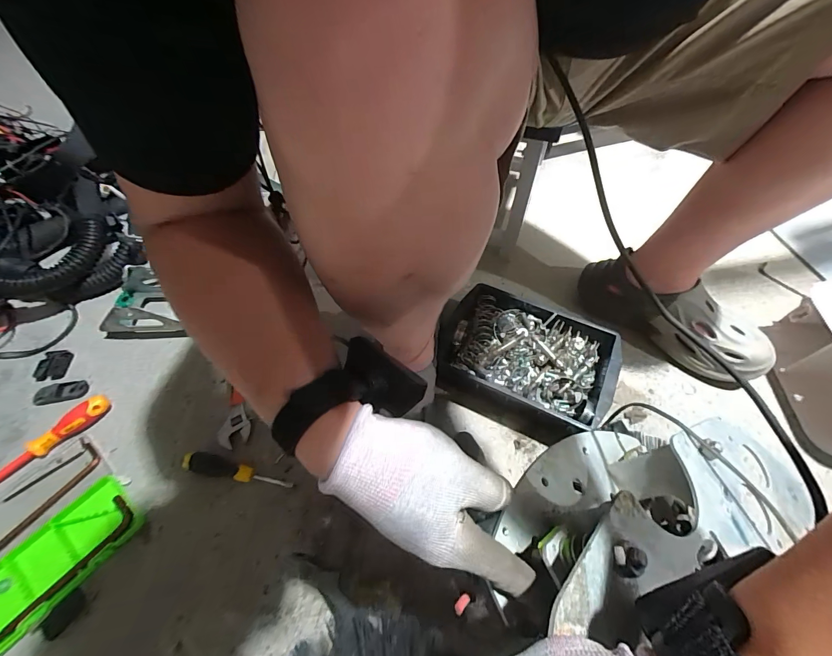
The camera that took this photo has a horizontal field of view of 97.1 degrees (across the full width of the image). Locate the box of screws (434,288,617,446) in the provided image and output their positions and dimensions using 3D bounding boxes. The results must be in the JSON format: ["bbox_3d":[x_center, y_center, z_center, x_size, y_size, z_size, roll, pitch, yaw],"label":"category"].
[{"bbox_3d":[0.169,0.051,0.583,0.254,0.077,0.206,21,61,16],"label":"box of screws"}]

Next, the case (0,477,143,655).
[{"bbox_3d":[-0.466,0.298,0.472,0.097,0.031,0.188,32,64,22],"label":"case"}]

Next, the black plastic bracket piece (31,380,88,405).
[{"bbox_3d":[-0.582,0.106,0.605,0.069,0.019,0.040,-11,57,-4],"label":"black plastic bracket piece"}]

